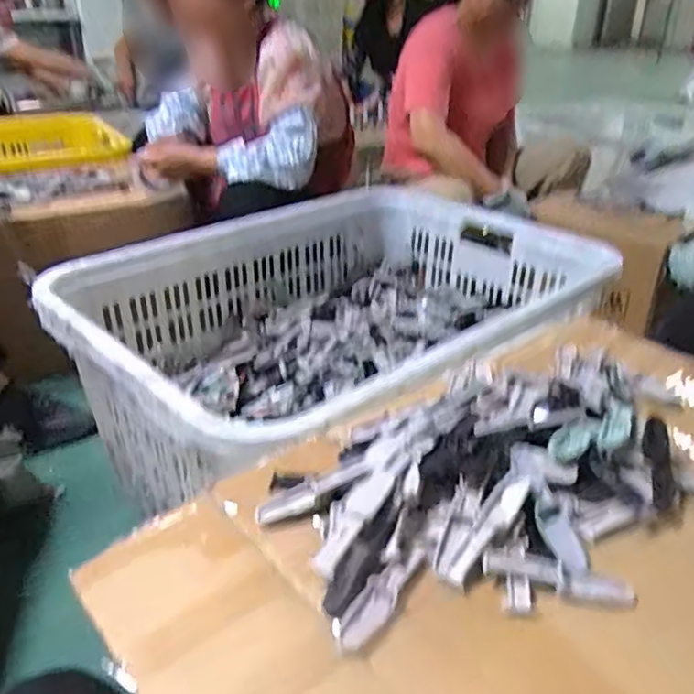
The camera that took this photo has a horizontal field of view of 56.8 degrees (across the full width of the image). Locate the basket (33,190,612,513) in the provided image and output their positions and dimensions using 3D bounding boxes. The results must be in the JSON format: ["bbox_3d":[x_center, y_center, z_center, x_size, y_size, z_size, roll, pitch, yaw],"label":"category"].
[{"bbox_3d":[0.002,-0.026,1.051,0.791,0.238,0.582,-23,37,-37],"label":"basket"}]

